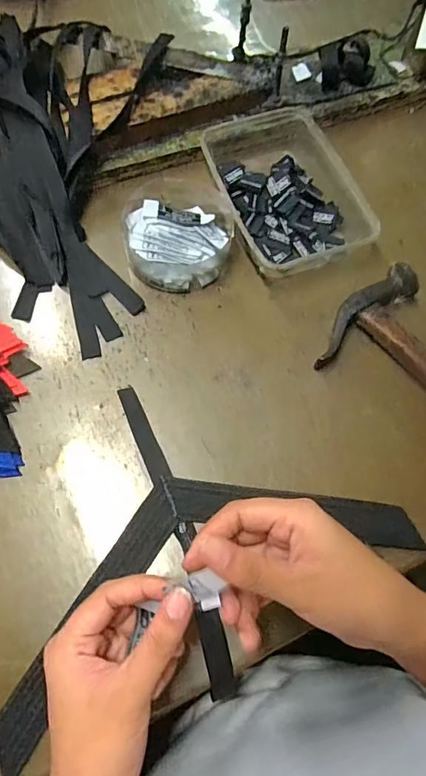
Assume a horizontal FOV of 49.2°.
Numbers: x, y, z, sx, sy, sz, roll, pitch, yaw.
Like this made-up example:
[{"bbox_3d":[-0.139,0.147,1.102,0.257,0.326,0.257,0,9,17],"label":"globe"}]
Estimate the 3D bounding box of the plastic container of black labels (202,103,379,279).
[{"bbox_3d":[0.070,-0.196,0.450,0.136,0.038,0.174,-16,70,-9],"label":"plastic container of black labels"}]

